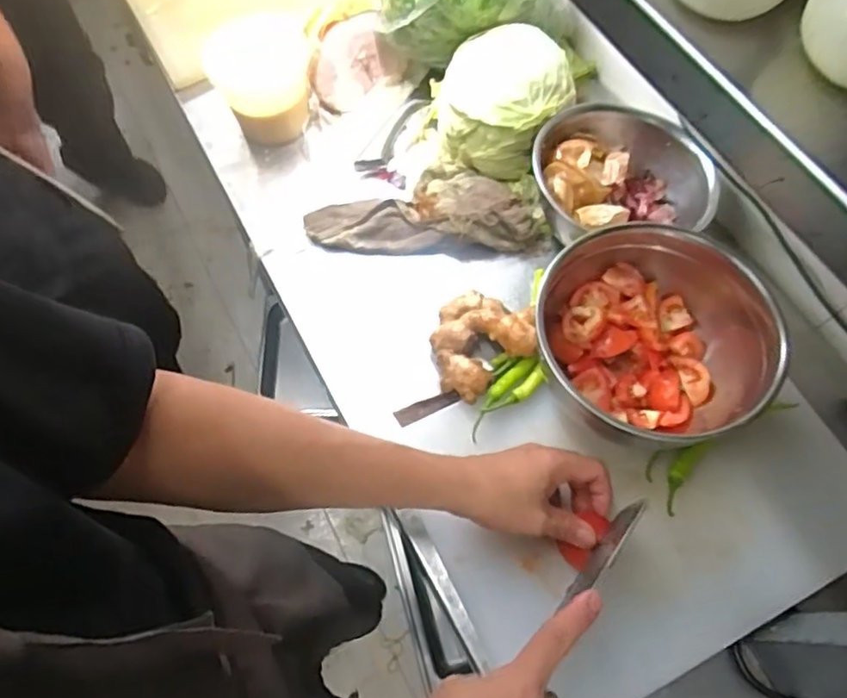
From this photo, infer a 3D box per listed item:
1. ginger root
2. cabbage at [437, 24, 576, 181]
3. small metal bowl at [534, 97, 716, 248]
[{"bbox_3d":[0.069,-0.011,0.661,0.114,0.050,0.122,1,64,-2],"label":"ginger root"},{"bbox_3d":[0.091,-0.282,0.714,0.149,0.105,0.131,7,64,0],"label":"cabbage"},{"bbox_3d":[0.222,-0.194,0.701,0.196,0.066,0.172,-7,65,-6],"label":"small metal bowl"}]

